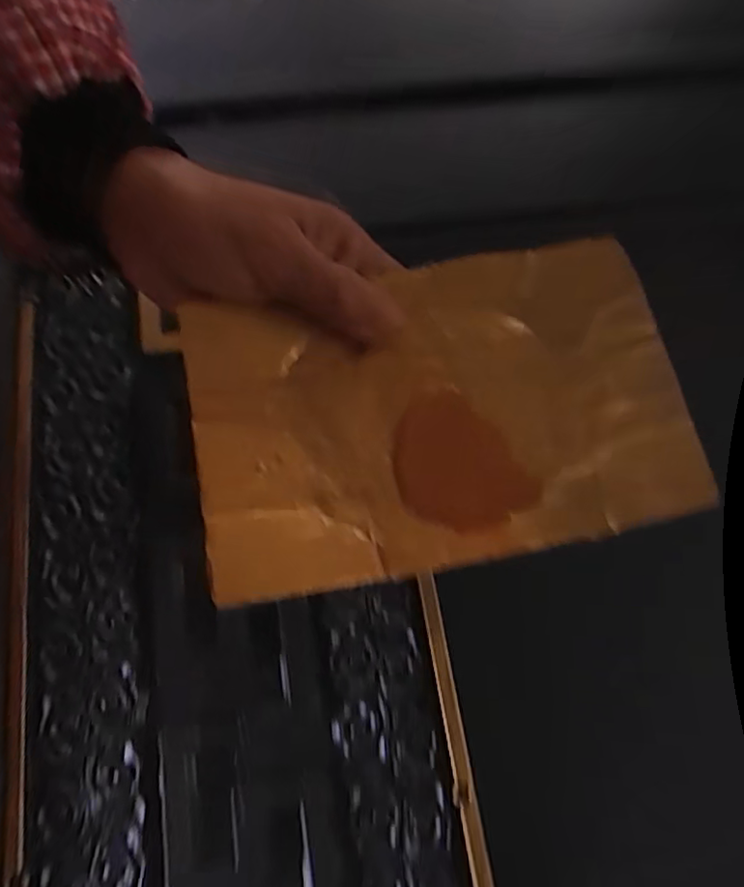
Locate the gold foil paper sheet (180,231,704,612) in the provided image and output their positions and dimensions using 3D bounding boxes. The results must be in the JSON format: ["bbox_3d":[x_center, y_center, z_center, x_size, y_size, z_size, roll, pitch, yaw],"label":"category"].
[{"bbox_3d":[0.021,-0.012,0.212,0.164,0.016,0.109,-12,74,-4],"label":"gold foil paper sheet"}]

